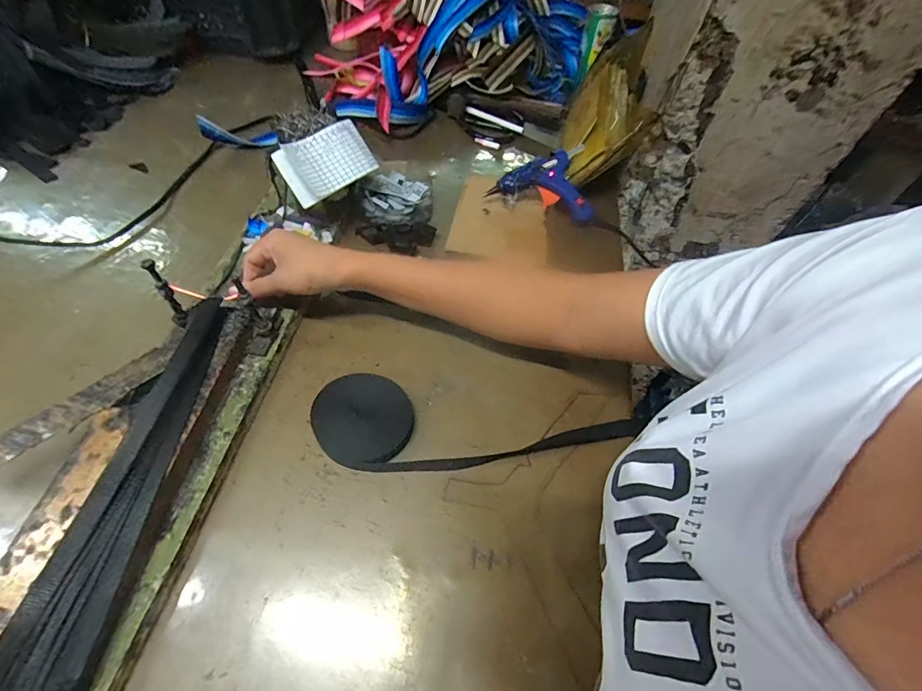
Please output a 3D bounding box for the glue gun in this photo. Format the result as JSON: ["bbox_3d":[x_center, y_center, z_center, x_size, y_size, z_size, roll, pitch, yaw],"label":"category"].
[{"bbox_3d":[0.106,-0.208,0.573,0.136,0.056,0.095,-8,55,-11],"label":"glue gun"}]

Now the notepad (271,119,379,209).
[{"bbox_3d":[-0.148,-0.204,0.476,0.098,0.016,0.063,-41,107,-26],"label":"notepad"}]

